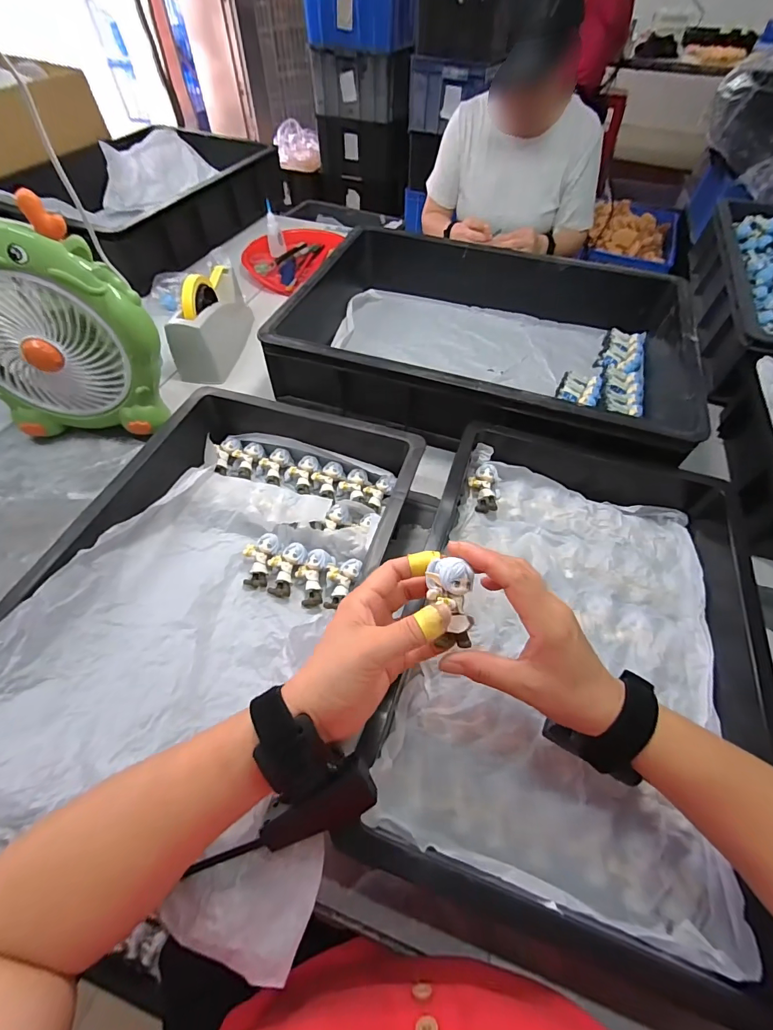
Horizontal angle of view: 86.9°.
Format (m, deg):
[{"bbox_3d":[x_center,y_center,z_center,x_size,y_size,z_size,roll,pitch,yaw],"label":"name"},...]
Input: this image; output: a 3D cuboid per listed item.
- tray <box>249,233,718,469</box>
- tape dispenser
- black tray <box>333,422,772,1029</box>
[{"bbox_3d":[0.151,-0.276,0.666,0.586,0.124,0.399,16,56,10],"label":"tray"},{"bbox_3d":[-0.295,-0.345,0.710,0.067,0.130,0.197,12,56,7],"label":"tape dispenser"},{"bbox_3d":[0.179,0.104,0.403,0.301,0.068,0.462,17,56,10],"label":"black tray"}]

